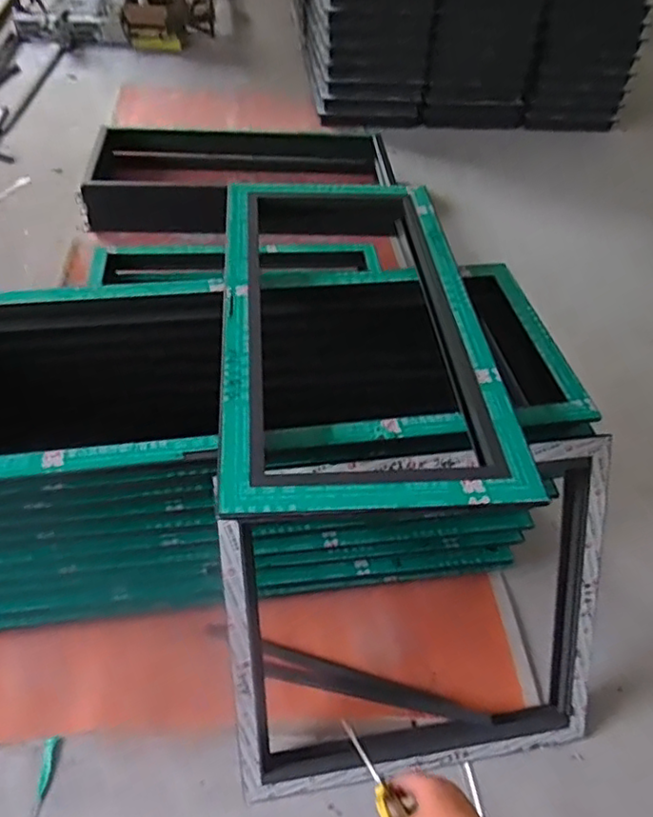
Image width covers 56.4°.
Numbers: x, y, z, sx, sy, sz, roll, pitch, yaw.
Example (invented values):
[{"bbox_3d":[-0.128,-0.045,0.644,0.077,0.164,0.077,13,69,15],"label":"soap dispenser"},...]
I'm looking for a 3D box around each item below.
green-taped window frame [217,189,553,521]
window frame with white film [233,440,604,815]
[{"bbox_3d":[0.048,-0.200,1.187,0.492,0.054,0.957,0,49,-7],"label":"green-taped window frame"},{"bbox_3d":[0.194,0.425,1.227,0.756,0.726,0.093,-6,18,-11],"label":"window frame with white film"}]

